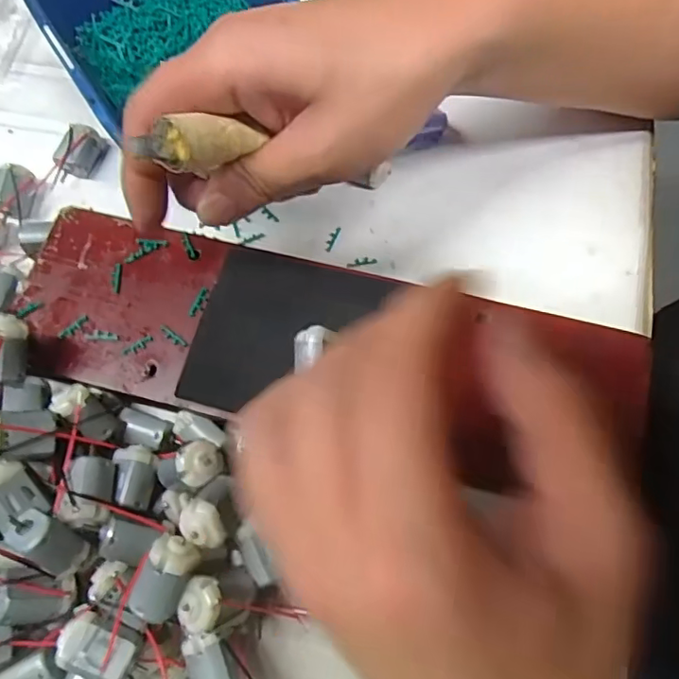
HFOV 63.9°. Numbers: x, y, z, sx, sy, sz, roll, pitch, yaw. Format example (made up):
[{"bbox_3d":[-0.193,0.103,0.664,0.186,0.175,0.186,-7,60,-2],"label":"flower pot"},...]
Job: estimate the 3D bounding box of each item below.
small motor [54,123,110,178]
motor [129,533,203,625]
[{"bbox_3d":[-0.144,-0.105,0.308,0.022,0.016,0.024,18,74,8],"label":"small motor"},{"bbox_3d":[-0.064,0.088,0.201,0.016,0.016,0.029,22,74,9],"label":"motor"}]

